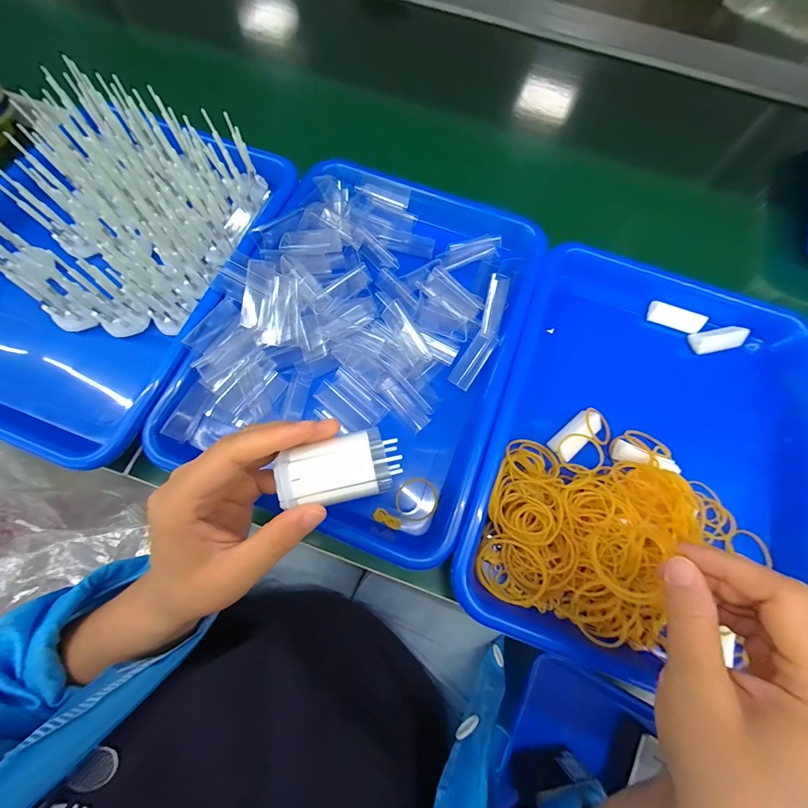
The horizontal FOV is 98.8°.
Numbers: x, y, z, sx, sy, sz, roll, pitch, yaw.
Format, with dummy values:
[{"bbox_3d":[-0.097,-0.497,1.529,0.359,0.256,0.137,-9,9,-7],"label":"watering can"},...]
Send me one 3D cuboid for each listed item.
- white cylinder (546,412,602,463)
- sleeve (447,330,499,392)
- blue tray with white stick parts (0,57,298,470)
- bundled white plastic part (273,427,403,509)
[{"bbox_3d":[0.141,0.025,0.281,0.045,0.013,0.021,-39,76,-13],"label":"white cylinder"},{"bbox_3d":[0.061,-0.038,0.303,0.019,0.004,0.052,34,91,9],"label":"sleeve"},{"bbox_3d":[-0.272,-0.131,0.313,0.245,0.073,0.337,19,72,5],"label":"blue tray with white stick parts"},{"bbox_3d":[-0.036,0.037,0.198,0.067,0.018,0.036,-13,72,-6],"label":"bundled white plastic part"}]

